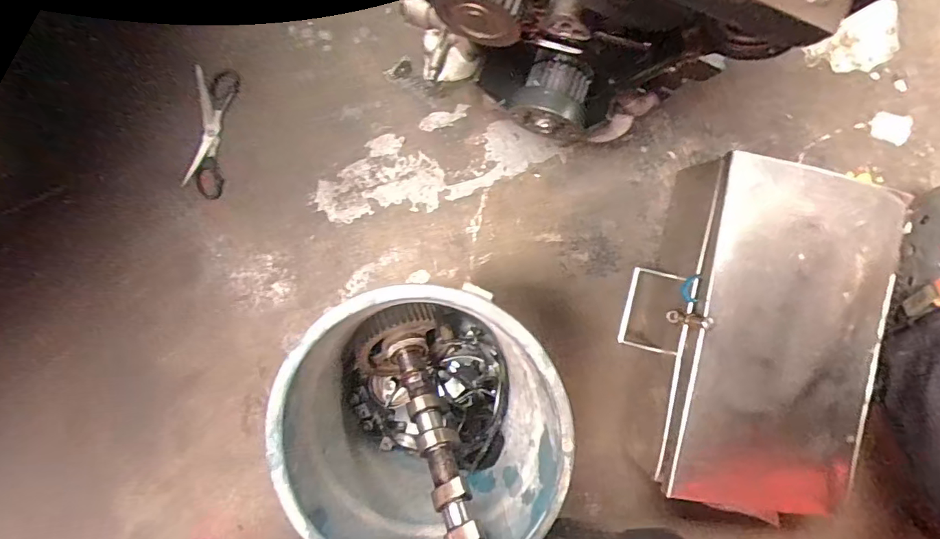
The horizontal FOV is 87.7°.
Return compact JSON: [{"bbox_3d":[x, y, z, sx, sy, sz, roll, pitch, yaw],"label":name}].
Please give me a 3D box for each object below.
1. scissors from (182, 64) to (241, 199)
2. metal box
[{"bbox_3d":[-0.345,-0.182,0.650,0.054,0.009,0.169,8,91,-4],"label":"scissors"},{"bbox_3d":[0.345,0.075,0.618,0.275,0.157,0.392,12,91,-4],"label":"metal box"}]

